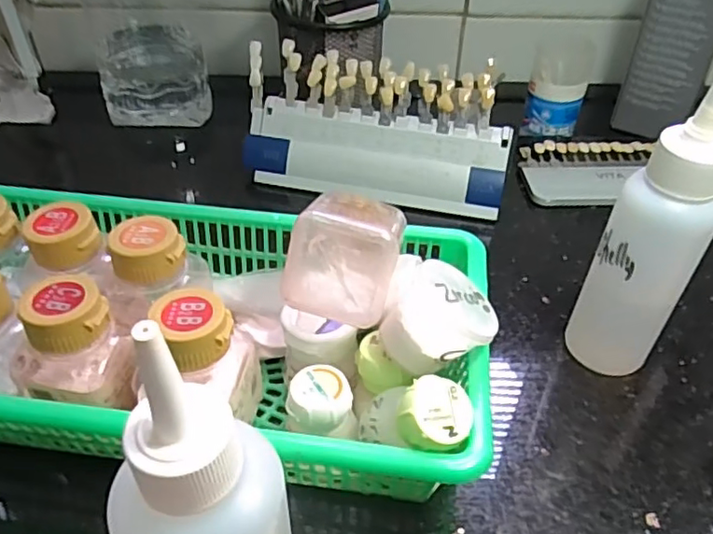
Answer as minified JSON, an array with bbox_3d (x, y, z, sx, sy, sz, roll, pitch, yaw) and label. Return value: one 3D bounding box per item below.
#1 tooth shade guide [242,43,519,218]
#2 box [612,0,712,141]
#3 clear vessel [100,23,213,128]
[{"bbox_3d":[0.012,-0.091,0.405,0.176,0.071,0.055,11,43,9],"label":"tooth shade guide"},{"bbox_3d":[0.250,-0.170,0.472,0.056,0.131,0.054,23,46,22],"label":"box"},{"bbox_3d":[-0.164,-0.157,0.506,0.079,0.066,0.058,-5,42,-7],"label":"clear vessel"}]

